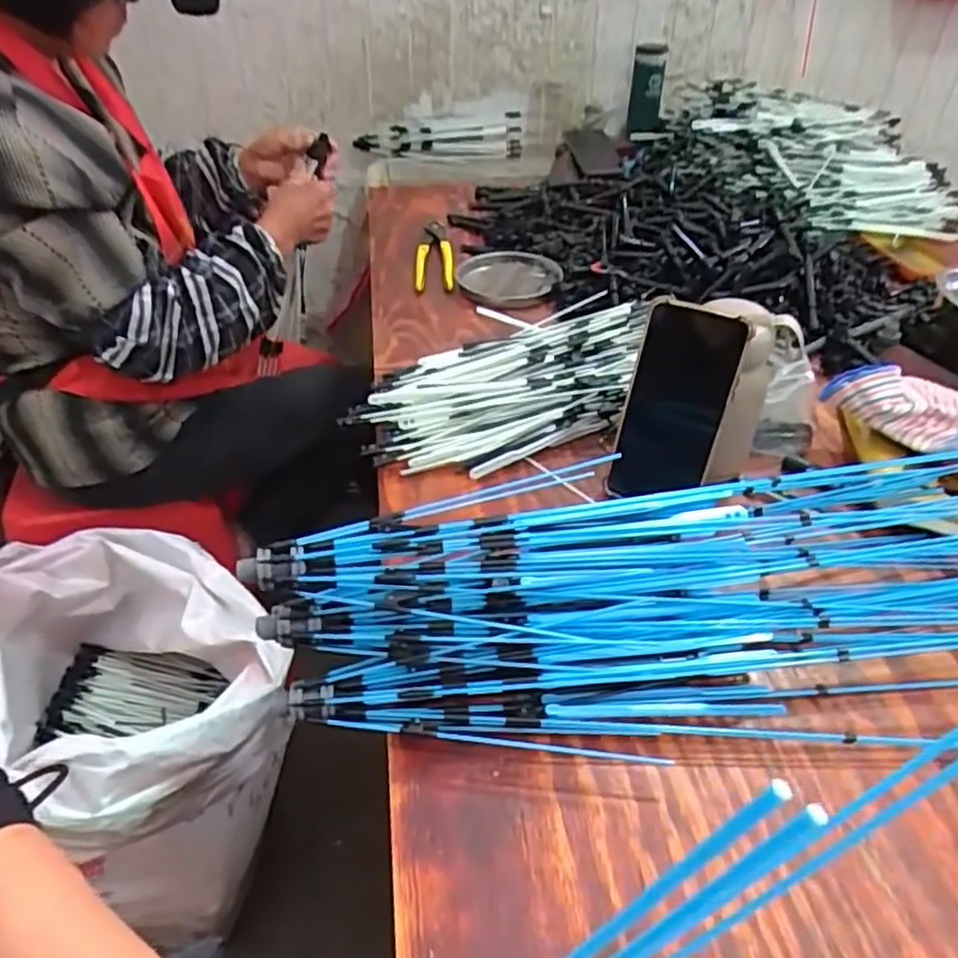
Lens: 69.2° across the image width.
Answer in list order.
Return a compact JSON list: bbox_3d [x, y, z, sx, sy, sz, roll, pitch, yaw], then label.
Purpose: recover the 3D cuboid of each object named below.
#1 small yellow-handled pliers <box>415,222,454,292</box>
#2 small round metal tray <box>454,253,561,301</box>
[{"bbox_3d":[-0.060,-0.300,0.931,0.049,0.015,0.181,-1,40,-2],"label":"small yellow-handled pliers"},{"bbox_3d":[0.038,-0.258,0.880,0.127,0.014,0.138,-1,40,1],"label":"small round metal tray"}]

